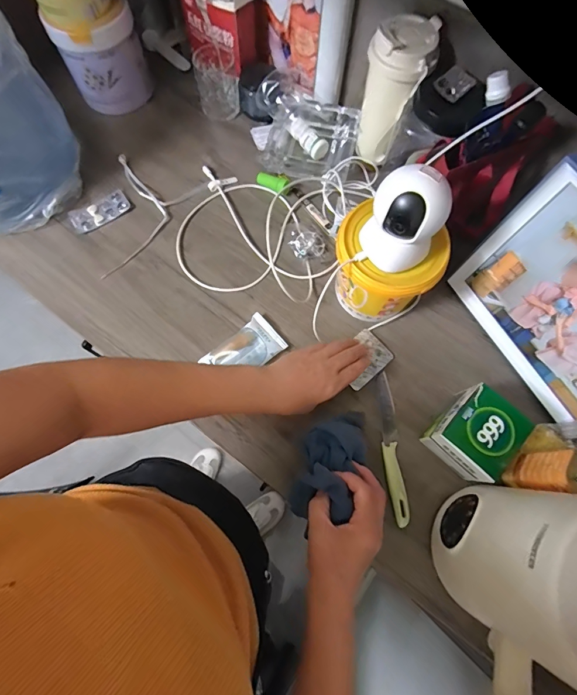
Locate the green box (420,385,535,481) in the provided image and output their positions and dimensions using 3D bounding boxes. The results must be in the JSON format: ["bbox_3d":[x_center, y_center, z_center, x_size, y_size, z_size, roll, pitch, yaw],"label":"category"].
[{"bbox_3d":[0.231,0.108,0.462,0.091,0.078,0.098,39,75,11],"label":"green box"}]

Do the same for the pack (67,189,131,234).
[{"bbox_3d":[-0.303,-0.219,0.603,0.091,0.007,0.042,-28,74,-10],"label":"pack"}]

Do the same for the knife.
[{"bbox_3d":[0.139,0.131,0.506,0.024,0.013,0.196,-2,72,-2],"label":"knife"}]

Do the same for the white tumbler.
[{"bbox_3d":[0.144,-0.354,0.534,0.079,0.163,0.083,0,72,-1],"label":"white tumbler"}]

